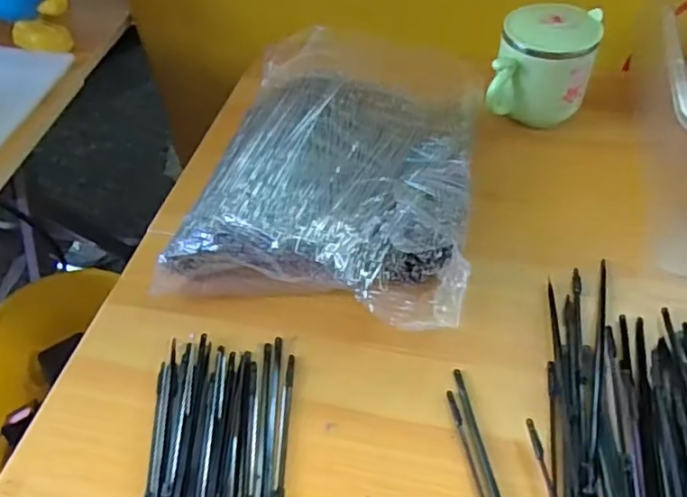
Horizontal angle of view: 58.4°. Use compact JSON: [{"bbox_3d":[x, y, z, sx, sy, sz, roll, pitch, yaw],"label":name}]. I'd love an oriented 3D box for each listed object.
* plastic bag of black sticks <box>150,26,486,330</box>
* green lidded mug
[{"bbox_3d":[0.003,-0.071,0.484,0.209,0.061,0.280,9,52,12],"label":"plastic bag of black sticks"},{"bbox_3d":[0.173,-0.155,0.536,0.081,0.088,0.078,12,53,15],"label":"green lidded mug"}]

